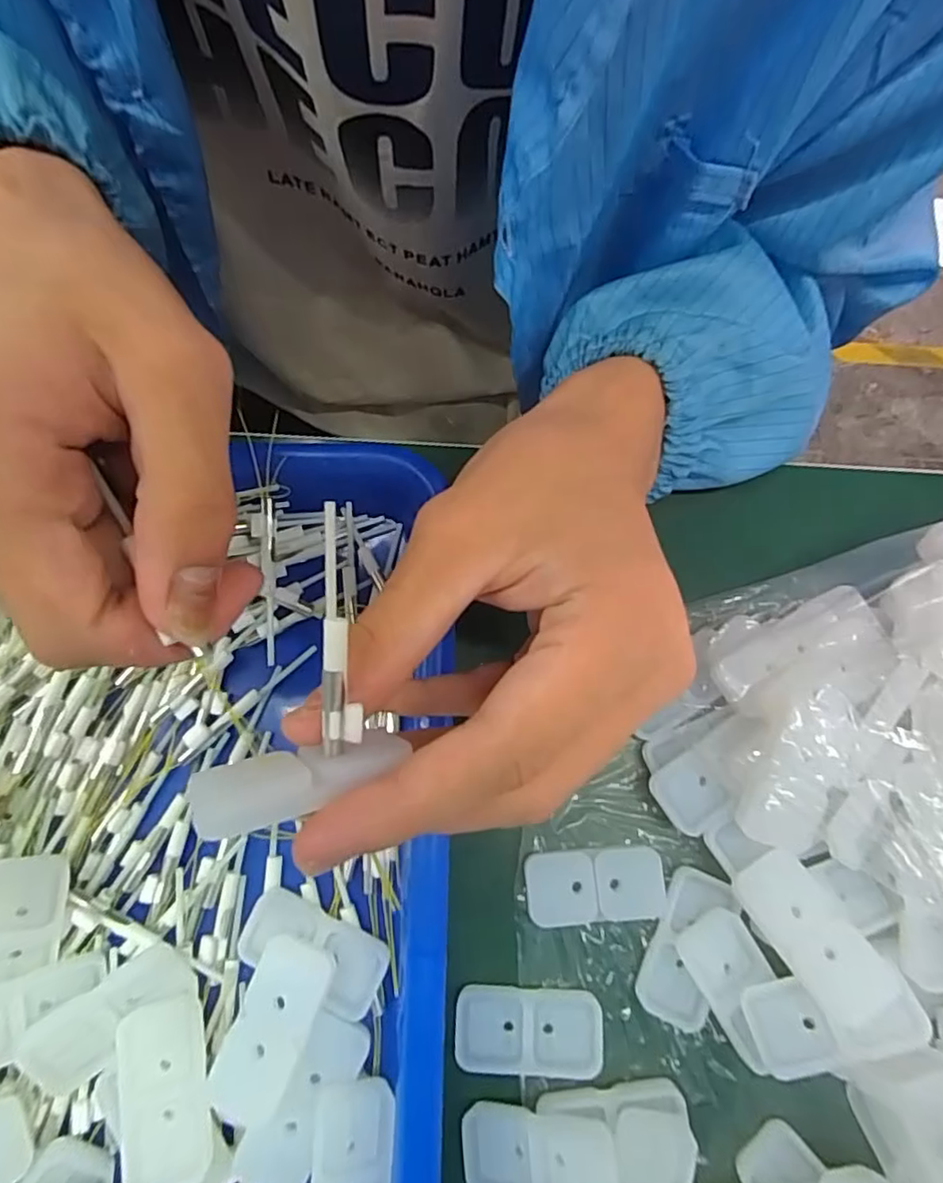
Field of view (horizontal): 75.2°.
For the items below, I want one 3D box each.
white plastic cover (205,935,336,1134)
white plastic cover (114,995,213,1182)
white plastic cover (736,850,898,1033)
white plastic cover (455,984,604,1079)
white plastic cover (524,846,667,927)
[{"bbox_3d":[-0.061,0.133,0.185,0.023,0.006,0.048,20,78,5],"label":"white plastic cover"},{"bbox_3d":[-0.090,0.148,0.180,0.023,0.008,0.047,-13,77,-2],"label":"white plastic cover"},{"bbox_3d":[0.103,0.104,0.186,0.022,0.007,0.046,-33,60,-6],"label":"white plastic cover"},{"bbox_3d":[0.018,0.143,0.201,0.046,0.010,0.024,0,77,1],"label":"white plastic cover"},{"bbox_3d":[0.042,0.101,0.211,0.046,0.007,0.022,-4,77,0],"label":"white plastic cover"}]

